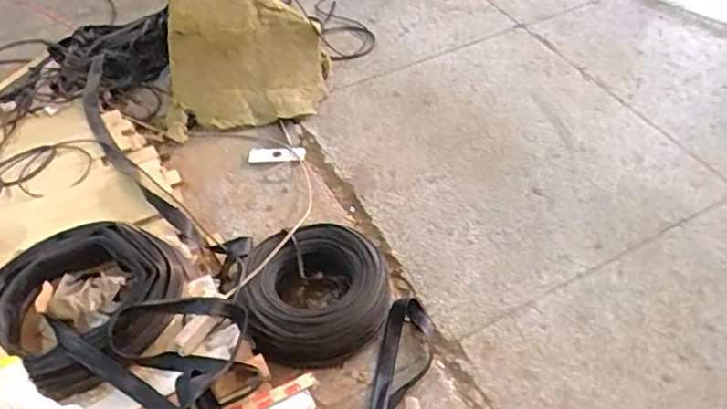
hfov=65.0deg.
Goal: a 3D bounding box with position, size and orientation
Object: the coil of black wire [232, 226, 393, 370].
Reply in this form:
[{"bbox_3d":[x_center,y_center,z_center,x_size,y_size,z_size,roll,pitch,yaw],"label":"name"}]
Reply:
[{"bbox_3d":[-0.124,0.256,1.587,0.396,0.135,0.384,-1,49,1],"label":"coil of black wire"}]

